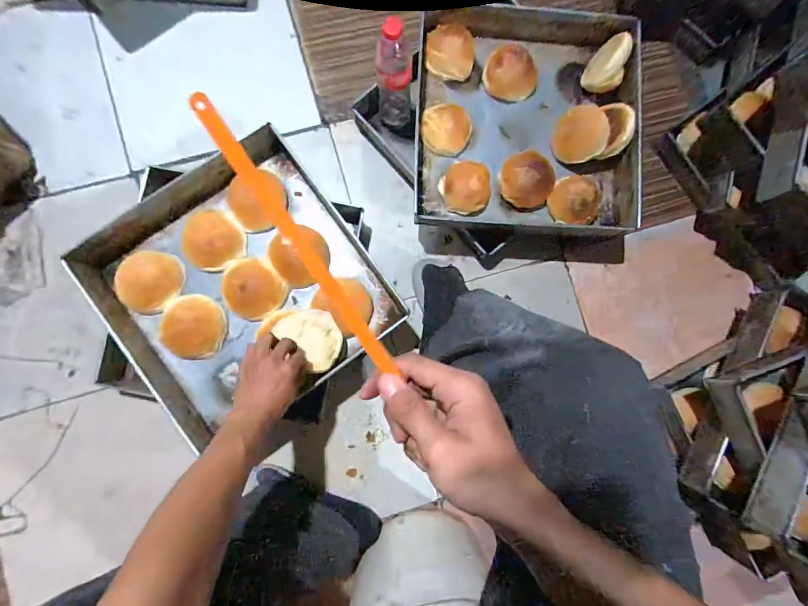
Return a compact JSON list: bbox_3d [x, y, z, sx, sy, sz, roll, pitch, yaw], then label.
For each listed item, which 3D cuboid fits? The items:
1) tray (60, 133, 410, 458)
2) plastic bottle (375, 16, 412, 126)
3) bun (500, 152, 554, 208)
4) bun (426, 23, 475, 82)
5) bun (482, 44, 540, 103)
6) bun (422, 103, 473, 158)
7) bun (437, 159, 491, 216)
[{"bbox_3d":[-0.286,-0.031,0.674,0.415,0.086,0.418,-35,88,-6],"label":"tray"},{"bbox_3d":[-0.017,-0.403,0.700,0.065,0.191,0.056,-3,85,-4],"label":"plastic bottle"},{"bbox_3d":[0.236,-0.235,0.735,0.101,0.053,0.081,23,84,-1],"label":"bun"},{"bbox_3d":[0.090,-0.486,0.748,0.095,0.053,0.080,4,85,-3],"label":"bun"},{"bbox_3d":[0.211,-0.448,0.749,0.106,0.054,0.090,29,84,-1],"label":"bun"},{"bbox_3d":[0.081,-0.328,0.736,0.097,0.035,0.085,14,84,-2],"label":"bun"},{"bbox_3d":[0.117,-0.218,0.728,0.100,0.049,0.089,20,84,-2],"label":"bun"}]

